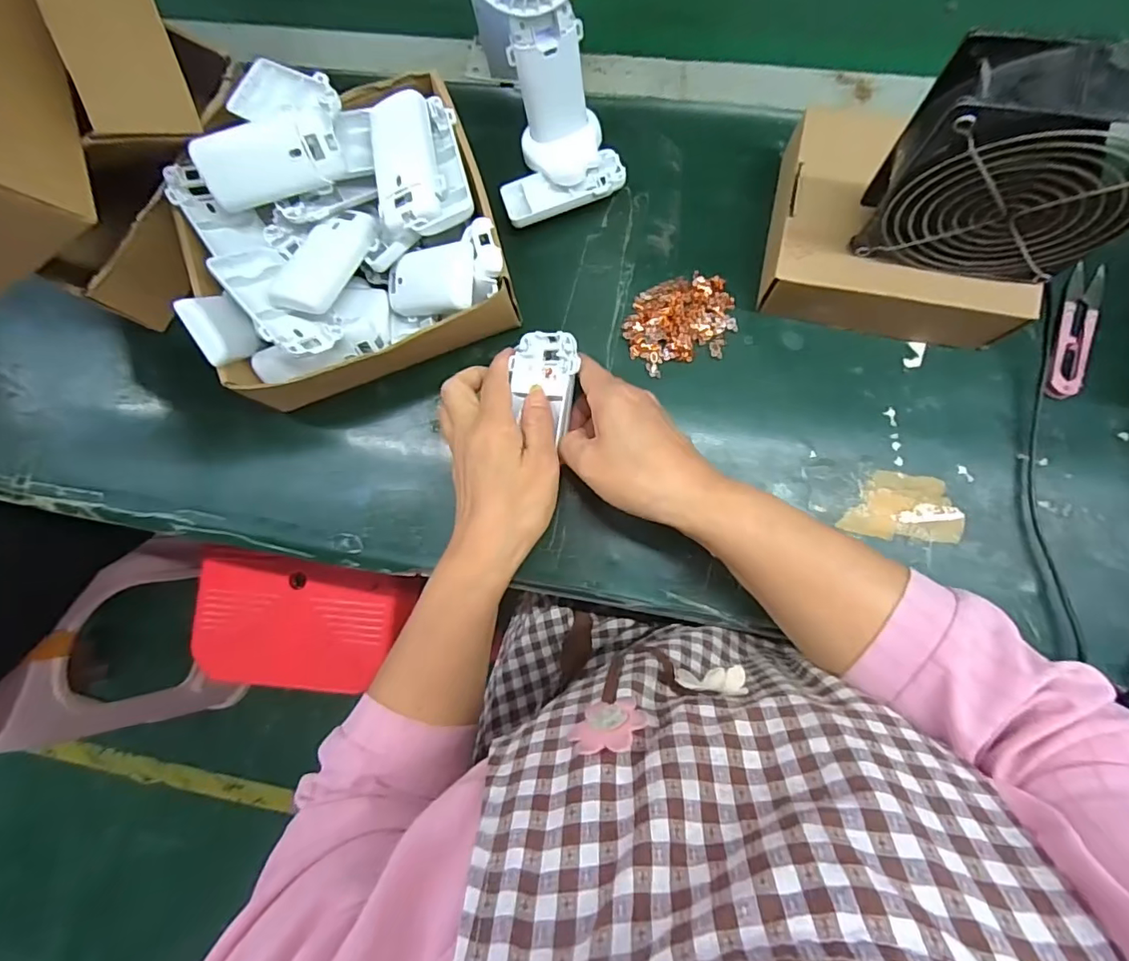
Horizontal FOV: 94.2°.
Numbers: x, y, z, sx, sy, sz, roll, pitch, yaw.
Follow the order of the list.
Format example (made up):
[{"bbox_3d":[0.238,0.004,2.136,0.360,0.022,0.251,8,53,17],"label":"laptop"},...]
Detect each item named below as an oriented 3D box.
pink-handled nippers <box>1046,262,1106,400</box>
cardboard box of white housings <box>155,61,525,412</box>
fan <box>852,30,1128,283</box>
[{"bbox_3d":[0.363,-0.106,0.370,0.024,0.008,0.103,18,86,7],"label":"pink-handled nippers"},{"bbox_3d":[-0.159,-0.181,0.385,0.206,0.100,0.209,-15,83,4],"label":"cardboard box of white housings"},{"bbox_3d":[0.238,-0.165,0.281,0.123,0.116,0.046,15,85,7],"label":"fan"}]

